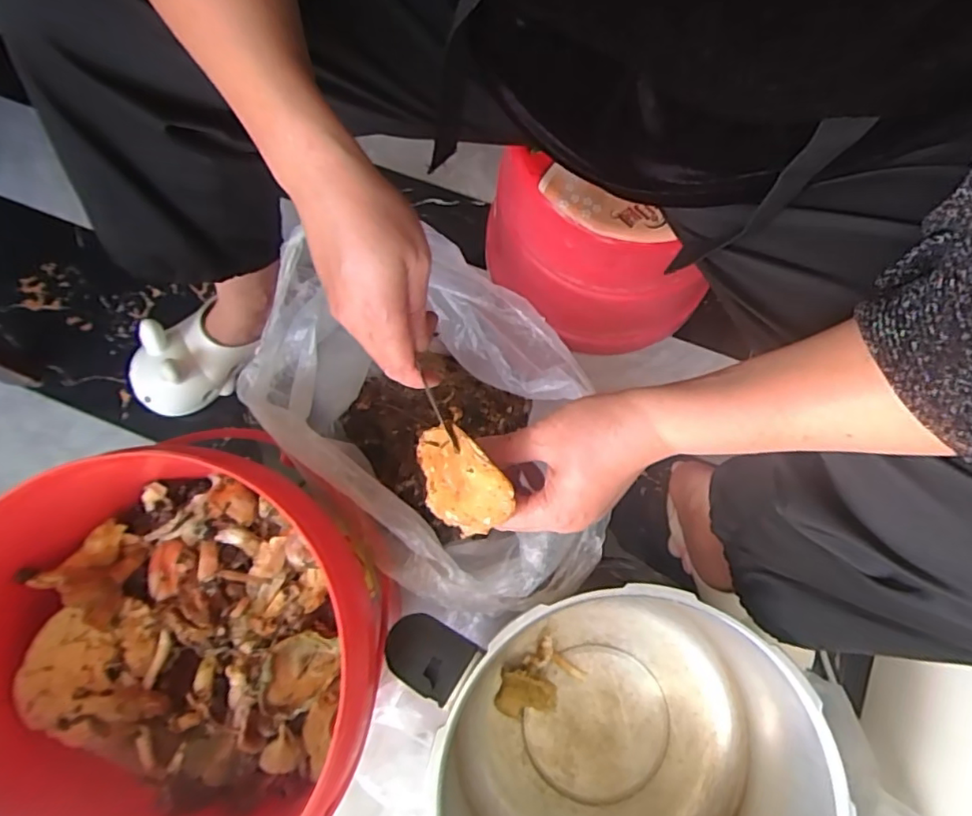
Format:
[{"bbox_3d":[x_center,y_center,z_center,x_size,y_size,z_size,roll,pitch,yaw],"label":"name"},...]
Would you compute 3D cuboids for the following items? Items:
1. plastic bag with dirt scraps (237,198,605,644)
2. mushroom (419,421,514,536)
[{"bbox_3d":[-0.038,0.015,0.613,0.260,0.235,0.388,-42,81,-7],"label":"plastic bag with dirt scraps"},{"bbox_3d":[-0.013,0.046,0.361,0.063,0.012,0.070,-13,100,39],"label":"mushroom"}]

